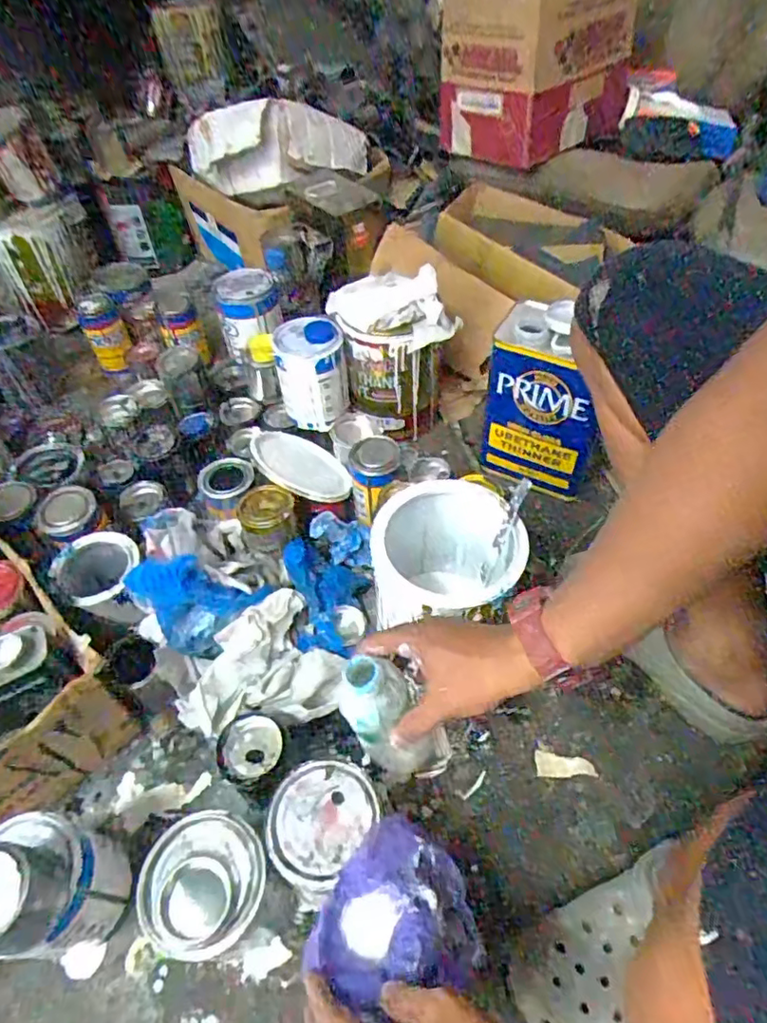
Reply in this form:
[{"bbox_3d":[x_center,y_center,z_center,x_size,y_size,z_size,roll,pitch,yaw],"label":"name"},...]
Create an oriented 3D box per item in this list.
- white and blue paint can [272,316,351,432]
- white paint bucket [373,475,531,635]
[{"bbox_3d":[-0.108,-0.211,0.891,0.103,0.136,0.100,-10,51,-6],"label":"white and blue paint can"},{"bbox_3d":[0.073,0.089,0.703,0.163,0.221,0.166,-1,51,2],"label":"white paint bucket"}]

